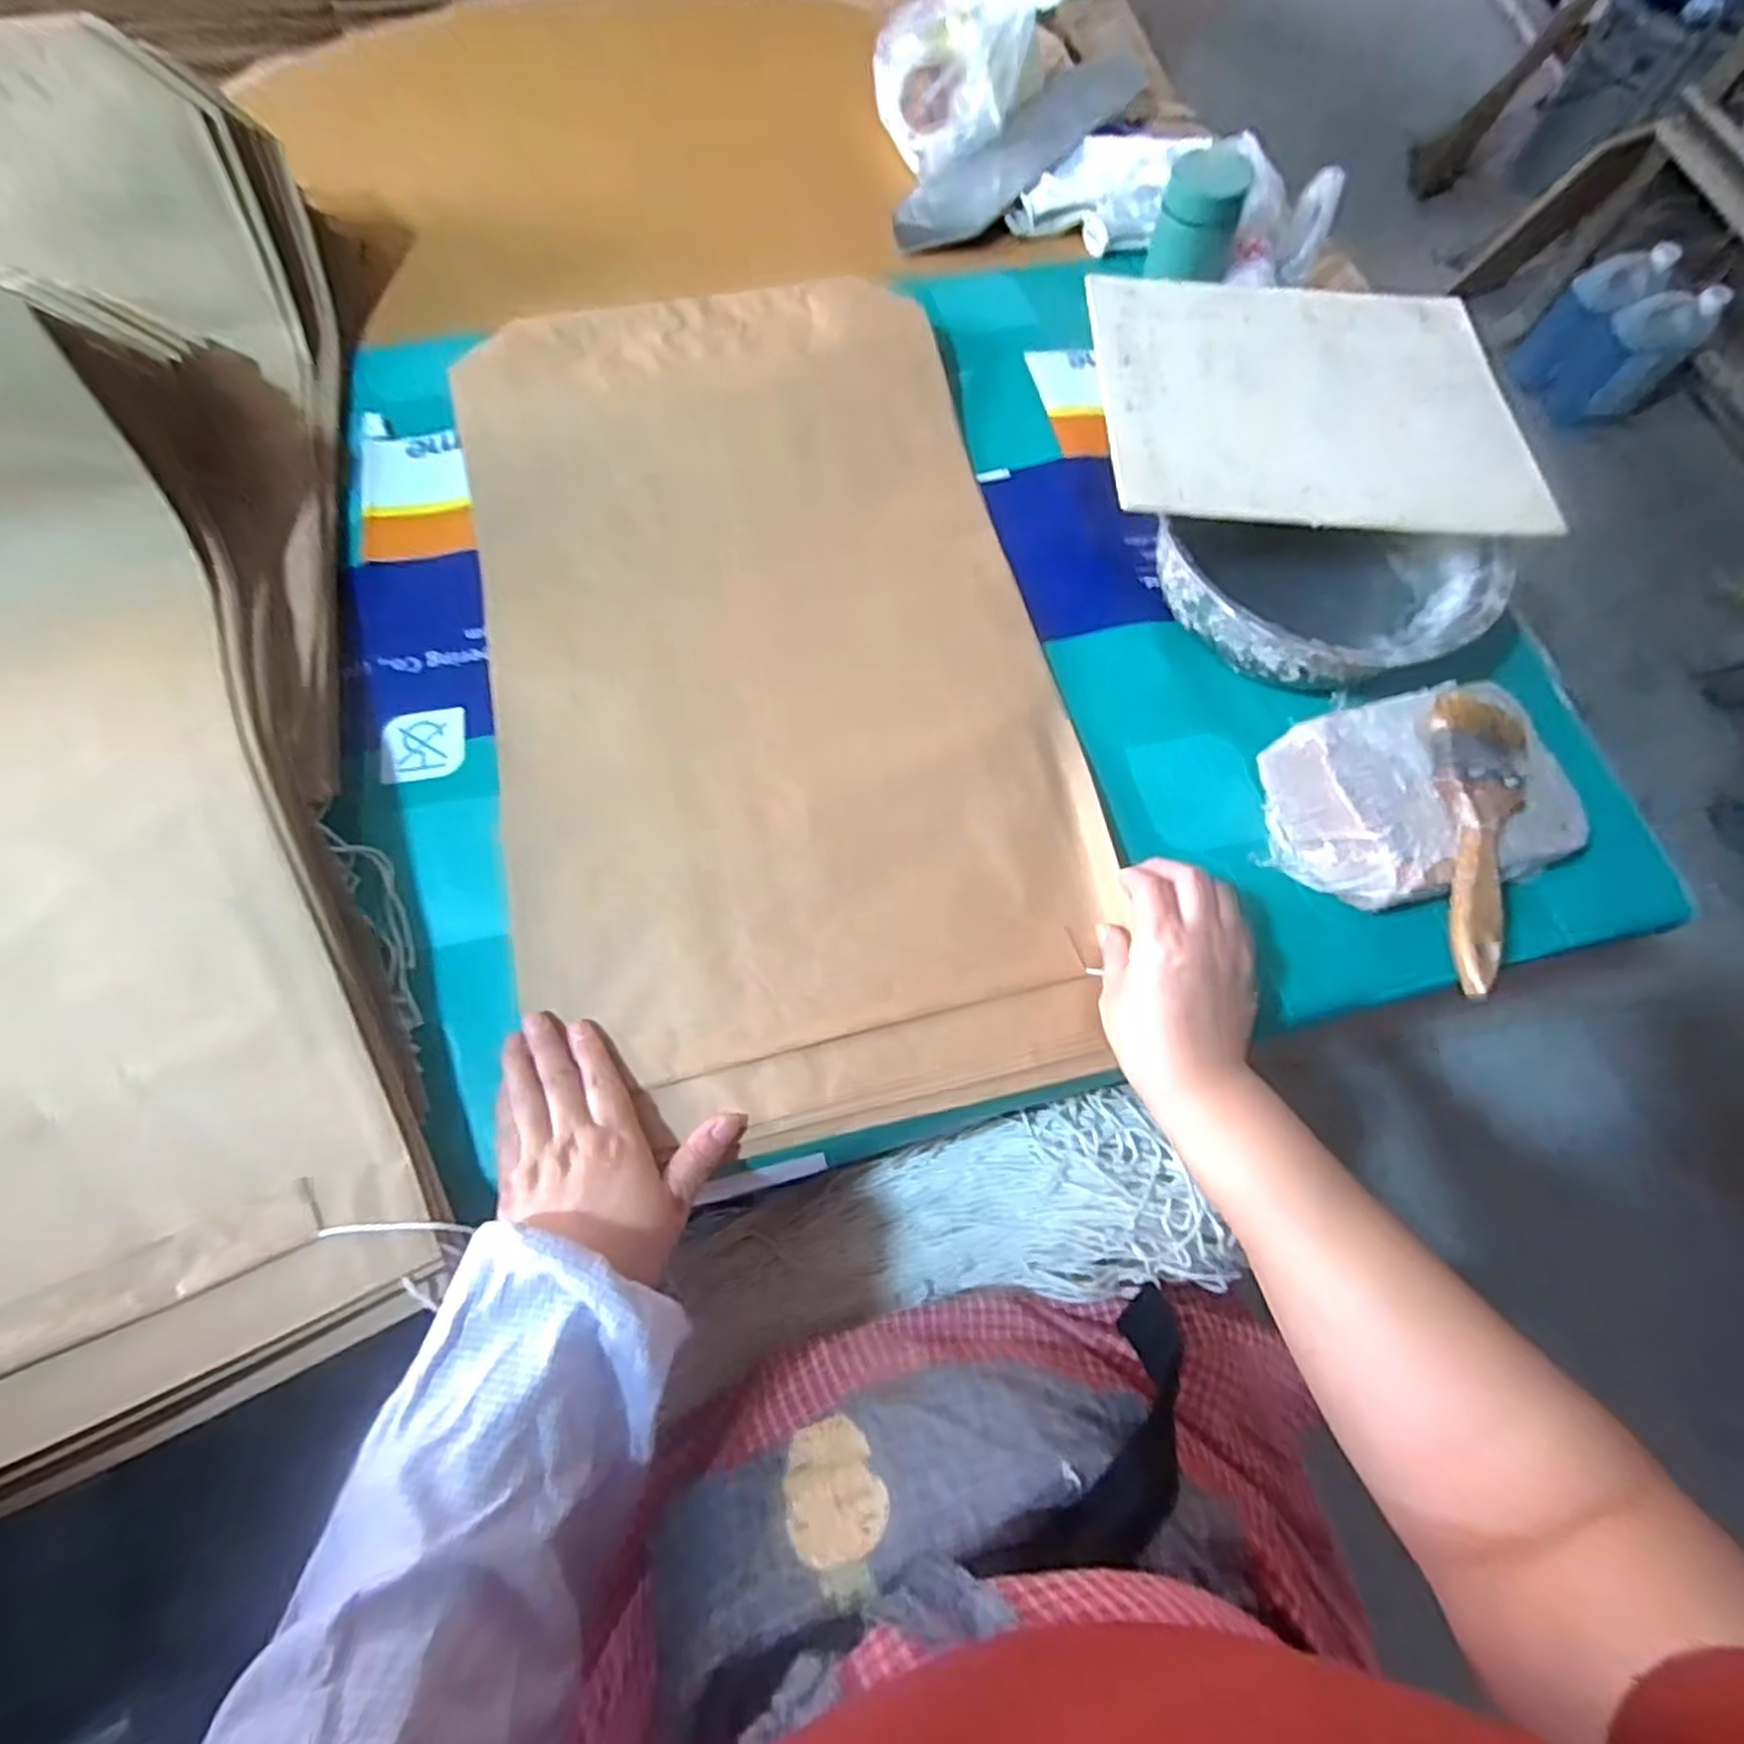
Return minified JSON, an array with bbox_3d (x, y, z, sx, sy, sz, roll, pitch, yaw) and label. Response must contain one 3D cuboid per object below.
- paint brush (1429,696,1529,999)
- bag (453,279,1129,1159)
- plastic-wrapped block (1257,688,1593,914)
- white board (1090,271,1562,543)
[{"bbox_3d":[0.333,-0.019,0.411,0.049,0.016,0.172,8,73,2],"label":"paint brush"},{"bbox_3d":[-0.070,-0.152,0.512,0.355,0.017,0.617,-12,72,-5],"label":"bag"},{"bbox_3d":[0.326,-0.045,0.454,0.152,0.056,0.114,-13,73,-4],"label":"plastic-wrapped block"},{"bbox_3d":[0.292,-0.325,0.517,0.274,0.009,0.241,2,65,-2],"label":"white board"}]

